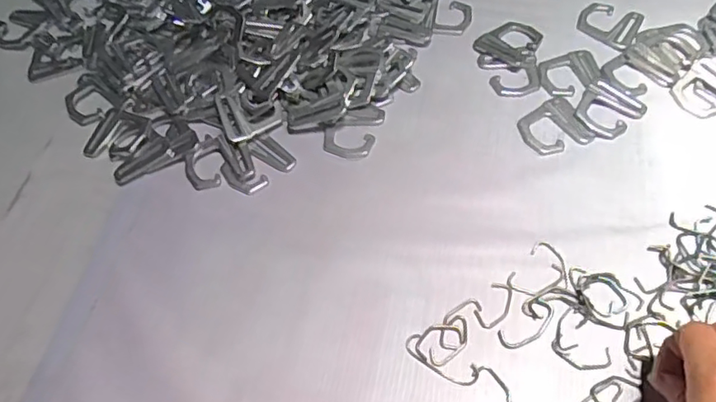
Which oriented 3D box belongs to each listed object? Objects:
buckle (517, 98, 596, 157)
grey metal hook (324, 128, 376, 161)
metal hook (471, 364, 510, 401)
[{"bbox_3d":[0.153,-0.059,0.446,0.050,0.004,0.047,-18,58,-7],"label":"buckle"},{"bbox_3d":[-0.008,-0.045,0.449,0.040,0.004,0.026,10,59,11],"label":"grey metal hook"},{"bbox_3d":[0.083,0.119,0.346,0.019,0.005,0.040,-9,58,-1],"label":"metal hook"}]

